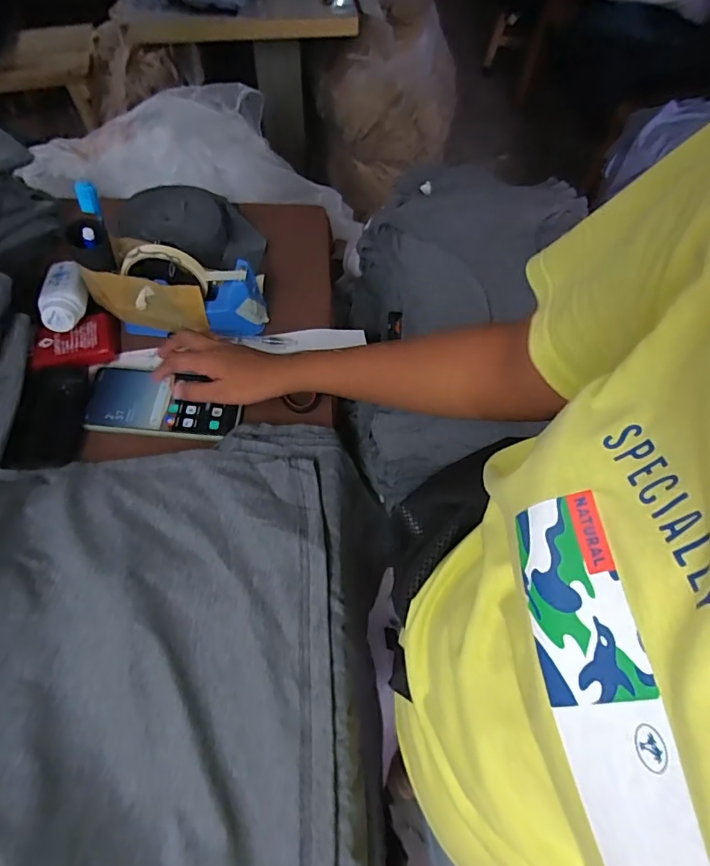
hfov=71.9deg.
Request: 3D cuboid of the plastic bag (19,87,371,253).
[{"bbox_3d":[-0.249,-0.455,0.805,0.506,0.105,0.270,0,63,-2],"label":"plastic bag"}]

